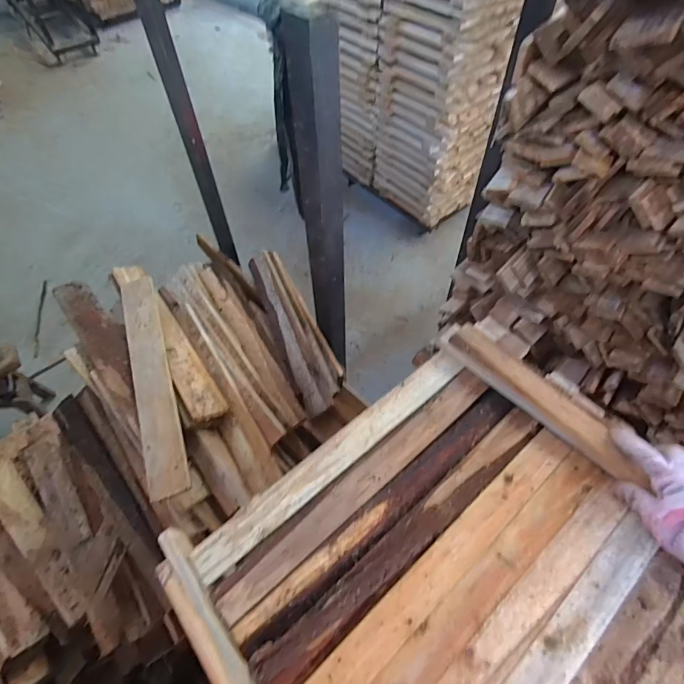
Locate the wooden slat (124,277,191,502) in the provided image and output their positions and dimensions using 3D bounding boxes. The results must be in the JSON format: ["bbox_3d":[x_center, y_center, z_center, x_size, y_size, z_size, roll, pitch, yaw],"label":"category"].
[{"bbox_3d":[-0.379,0.055,0.823,0.070,0.030,0.514,-19,57,-10],"label":"wooden slat"}]

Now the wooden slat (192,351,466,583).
[{"bbox_3d":[0.002,0.134,0.526,0.410,0.011,0.044,-36,61,-20],"label":"wooden slat"}]

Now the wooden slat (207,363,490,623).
[{"bbox_3d":[0.032,0.162,0.503,0.410,0.011,0.045,-37,61,-20],"label":"wooden slat"}]

